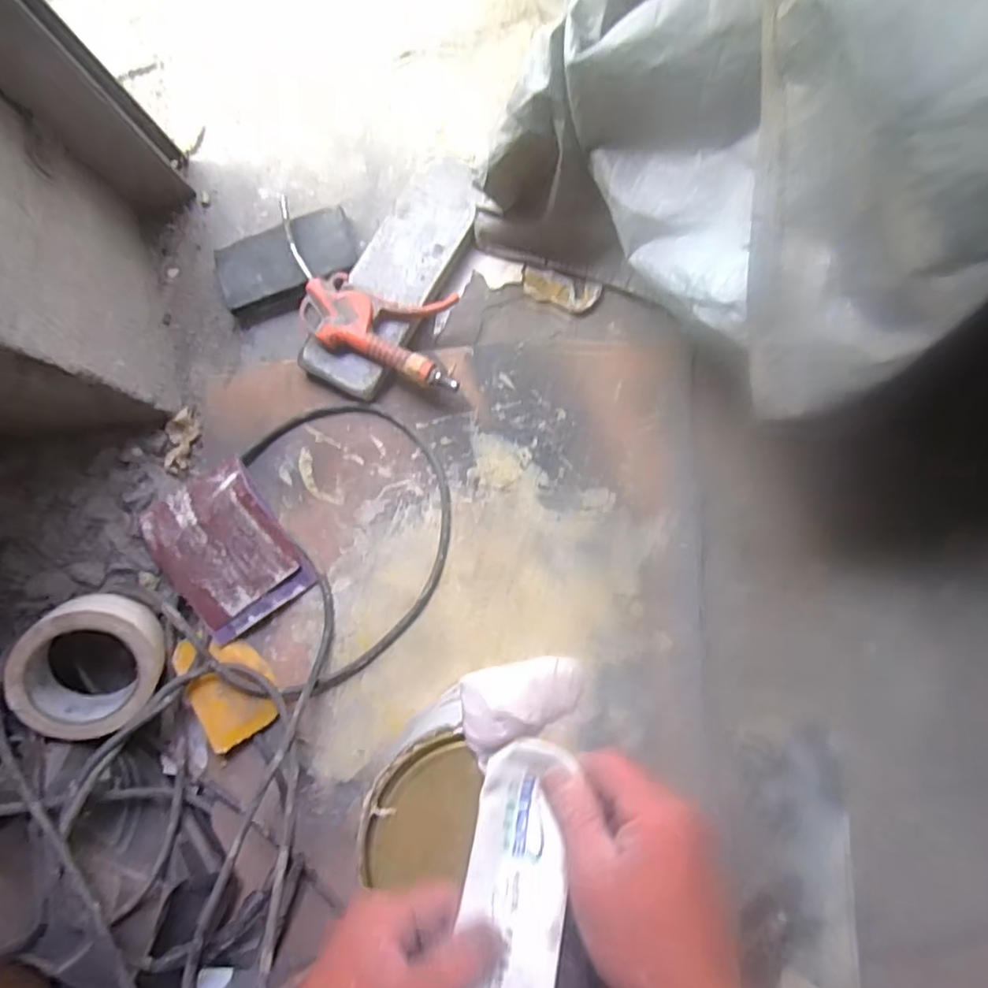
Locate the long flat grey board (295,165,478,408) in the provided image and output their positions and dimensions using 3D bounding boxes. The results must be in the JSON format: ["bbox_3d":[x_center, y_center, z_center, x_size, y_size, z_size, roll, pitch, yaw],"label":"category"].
[{"bbox_3d":[-0.088,-0.200,0.570,0.078,0.025,0.233,29,85,6],"label":"long flat grey board"}]

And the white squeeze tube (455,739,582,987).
[{"bbox_3d":[0.010,0.187,0.296,0.046,0.013,0.126,1,64,3],"label":"white squeeze tube"}]

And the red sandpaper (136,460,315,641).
[{"bbox_3d":[-0.237,0.048,0.546,0.108,0.029,0.133,-34,83,-2],"label":"red sandpaper"}]

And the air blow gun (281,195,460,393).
[{"bbox_3d":[-0.118,-0.175,0.560,0.224,0.037,0.105,25,85,5],"label":"air blow gun"}]

